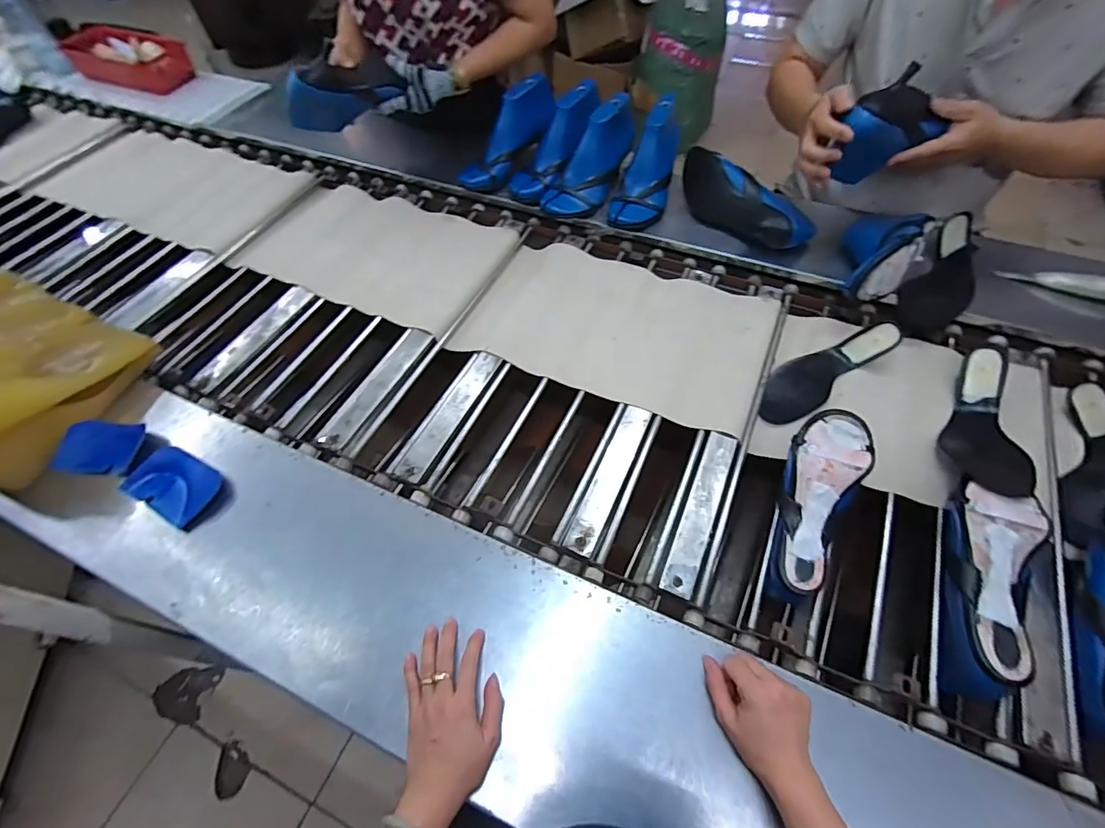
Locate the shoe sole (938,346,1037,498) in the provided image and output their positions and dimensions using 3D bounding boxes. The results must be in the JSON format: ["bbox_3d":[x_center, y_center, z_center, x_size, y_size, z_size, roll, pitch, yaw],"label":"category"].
[{"bbox_3d":[0.621,0.015,0.688,0.092,0.050,0.244,26,60,19],"label":"shoe sole"}]

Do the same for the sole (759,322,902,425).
[{"bbox_3d":[0.421,-0.069,0.760,0.236,0.047,0.090,-33,58,-3],"label":"sole"}]

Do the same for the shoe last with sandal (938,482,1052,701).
[{"bbox_3d":[0.505,0.197,0.556,0.096,0.072,0.248,18,73,15],"label":"shoe last with sandal"}]

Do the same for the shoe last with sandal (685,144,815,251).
[{"bbox_3d":[0.349,-0.400,0.903,0.076,0.099,0.266,-39,62,-19],"label":"shoe last with sandal"}]

